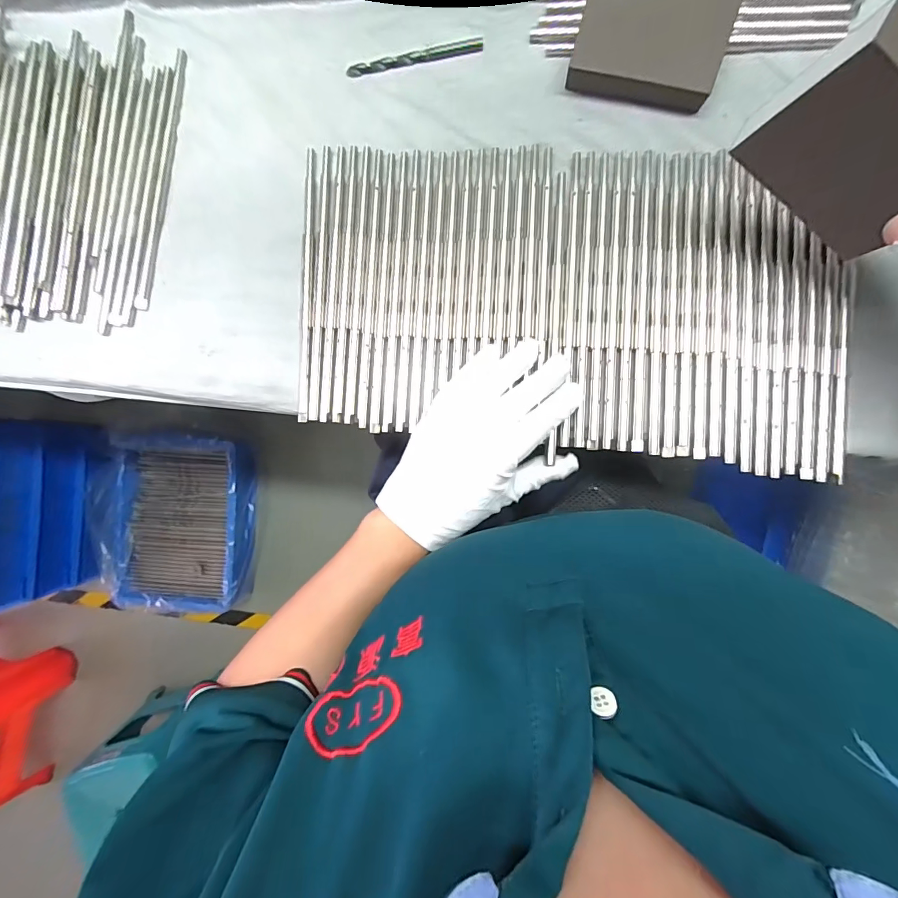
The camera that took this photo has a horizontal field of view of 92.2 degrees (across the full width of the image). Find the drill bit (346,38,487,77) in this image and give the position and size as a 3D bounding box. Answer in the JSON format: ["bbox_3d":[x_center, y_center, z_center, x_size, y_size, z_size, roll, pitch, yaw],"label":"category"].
[{"bbox_3d":[-0.027,-0.303,0.333,0.106,0.006,0.009,-7,87,6],"label":"drill bit"}]

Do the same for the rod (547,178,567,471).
[{"bbox_3d":[0.079,-0.097,0.314,0.008,0.004,0.207,2,88,6],"label":"rod"}]

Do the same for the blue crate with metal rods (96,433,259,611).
[{"bbox_3d":[-0.681,0.180,1.072,0.385,0.134,0.416,-1,92,6],"label":"blue crate with metal rods"}]

